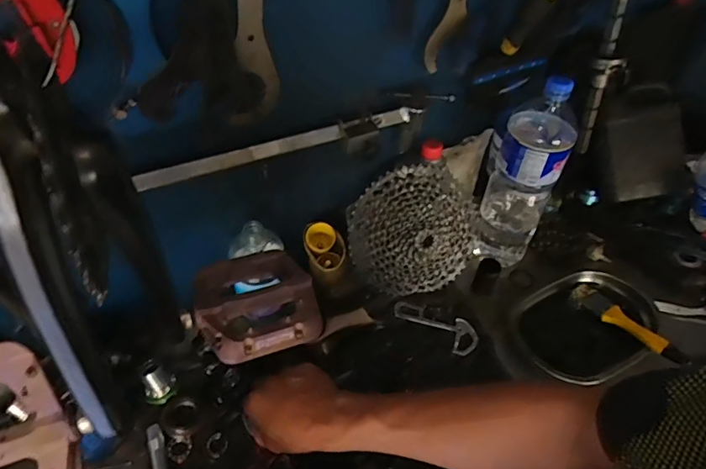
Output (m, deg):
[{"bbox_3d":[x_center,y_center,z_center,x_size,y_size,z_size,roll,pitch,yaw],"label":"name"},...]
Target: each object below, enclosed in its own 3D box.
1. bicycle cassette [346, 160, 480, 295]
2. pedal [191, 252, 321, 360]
[{"bbox_3d":[0.094,-0.003,0.705,0.195,0.192,0.058,-7,14,-14],"label":"bicycle cassette"},{"bbox_3d":[-0.081,0.057,0.409,0.095,0.030,0.105,-14,49,-16],"label":"pedal"}]

